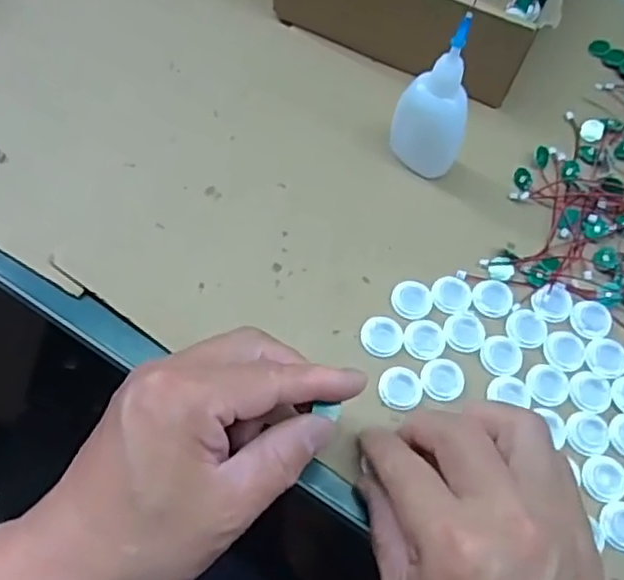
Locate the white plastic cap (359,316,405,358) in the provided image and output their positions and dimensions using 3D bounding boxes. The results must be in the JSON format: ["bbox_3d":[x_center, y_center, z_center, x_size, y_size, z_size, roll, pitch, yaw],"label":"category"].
[{"bbox_3d":[0.039,0.025,0.365,0.022,0.006,0.021,1,64,-3],"label":"white plastic cap"}]

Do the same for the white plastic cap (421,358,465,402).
[{"bbox_3d":[0.070,0.047,0.356,0.022,0.004,0.022,1,64,-3],"label":"white plastic cap"}]

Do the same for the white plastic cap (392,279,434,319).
[{"bbox_3d":[0.056,0.005,0.375,0.023,0.004,0.022,1,64,-3],"label":"white plastic cap"}]

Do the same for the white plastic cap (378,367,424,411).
[{"bbox_3d":[0.047,0.051,0.352,0.023,0.004,0.021,1,64,-3],"label":"white plastic cap"}]

